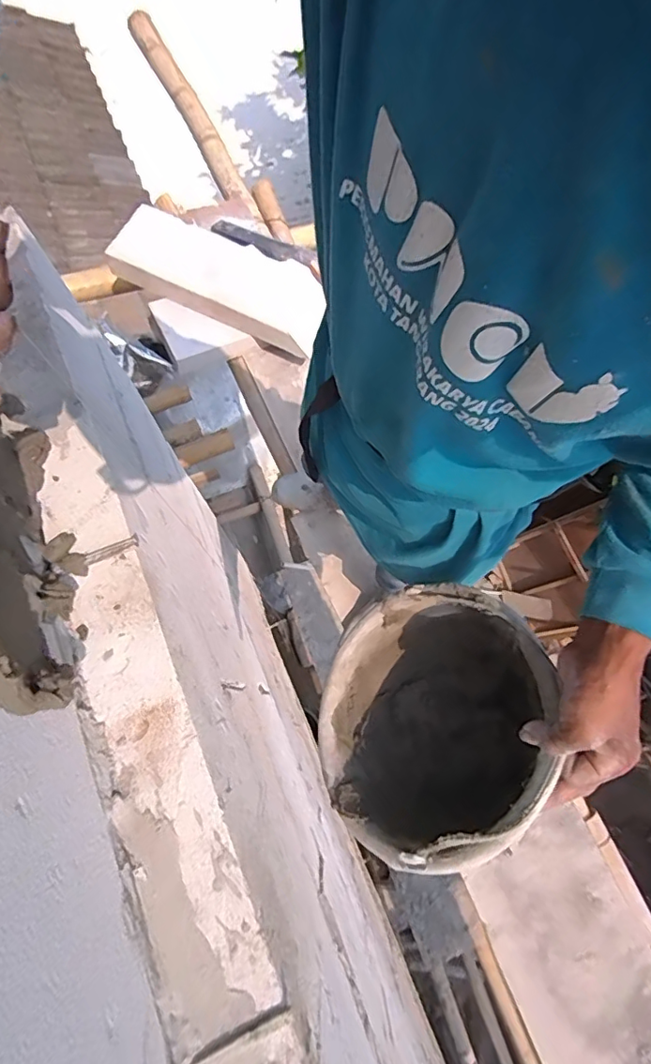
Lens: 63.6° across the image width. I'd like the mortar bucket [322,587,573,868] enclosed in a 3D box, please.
[{"bbox_3d":[0.152,0.206,0.558,0.194,0.274,0.252,27,88,-32],"label":"mortar bucket"}]

